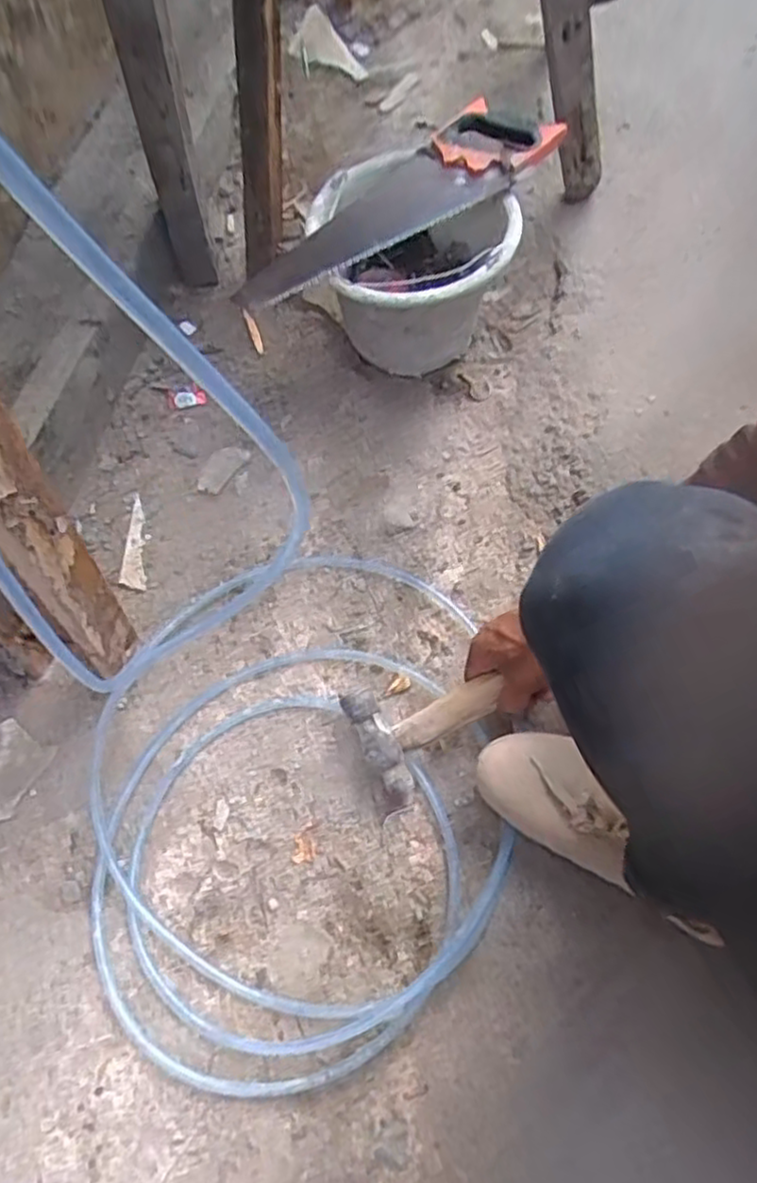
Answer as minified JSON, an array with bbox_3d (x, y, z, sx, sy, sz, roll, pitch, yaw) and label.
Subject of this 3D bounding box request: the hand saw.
[{"bbox_3d":[0.021,-0.448,0.826,0.430,0.054,0.114,-36,67,-18],"label":"hand saw"}]

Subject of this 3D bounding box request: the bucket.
[{"bbox_3d":[0.041,-0.386,0.889,0.224,0.175,0.238,0,61,0],"label":"bucket"}]

